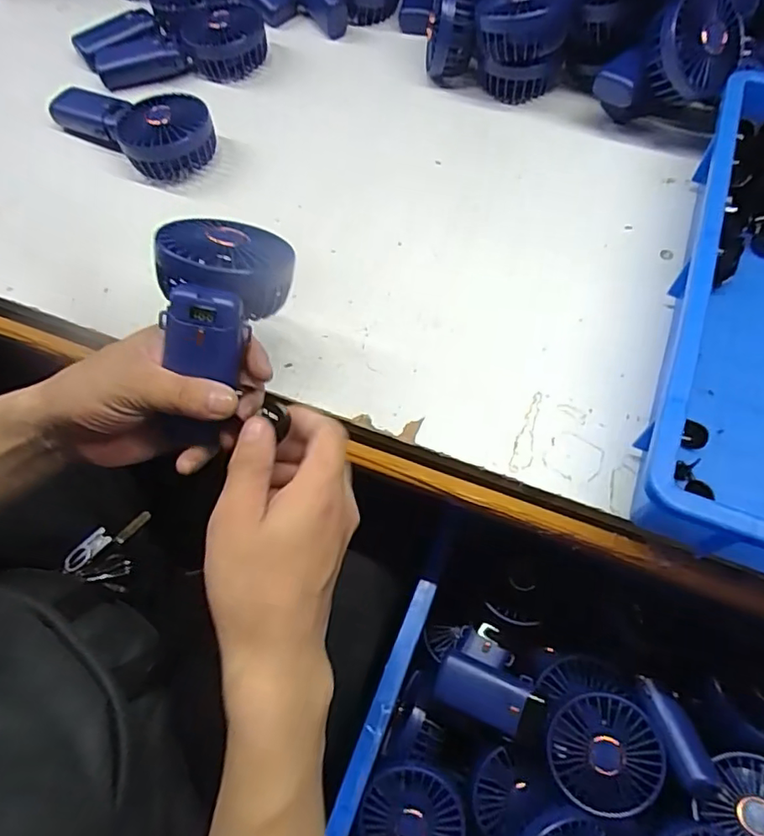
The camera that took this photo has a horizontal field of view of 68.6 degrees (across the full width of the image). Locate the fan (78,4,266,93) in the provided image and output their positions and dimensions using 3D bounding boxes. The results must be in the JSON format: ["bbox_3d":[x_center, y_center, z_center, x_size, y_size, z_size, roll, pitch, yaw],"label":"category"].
[{"bbox_3d":[-0.231,-0.409,0.619,0.206,0.052,0.093,-6,61,-1],"label":"fan"}]

